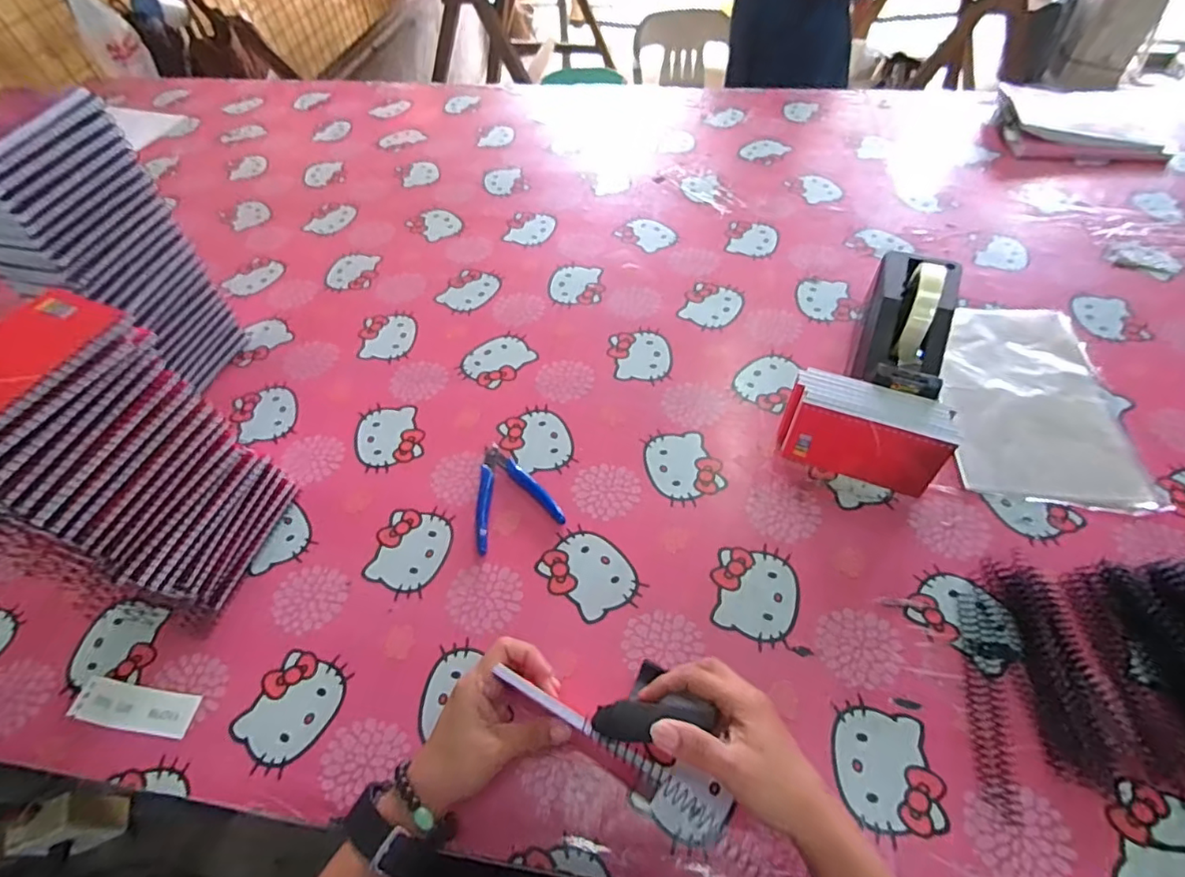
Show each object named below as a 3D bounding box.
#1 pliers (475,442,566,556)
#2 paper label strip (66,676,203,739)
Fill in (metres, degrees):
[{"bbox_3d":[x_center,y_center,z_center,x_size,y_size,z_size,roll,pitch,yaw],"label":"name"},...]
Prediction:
[{"bbox_3d":[-0.088,0.052,0.552,0.085,0.009,0.109,-22,56,-12],"label":"pliers"},{"bbox_3d":[-0.380,0.222,0.457,0.108,0.004,0.032,5,55,8],"label":"paper label strip"}]

